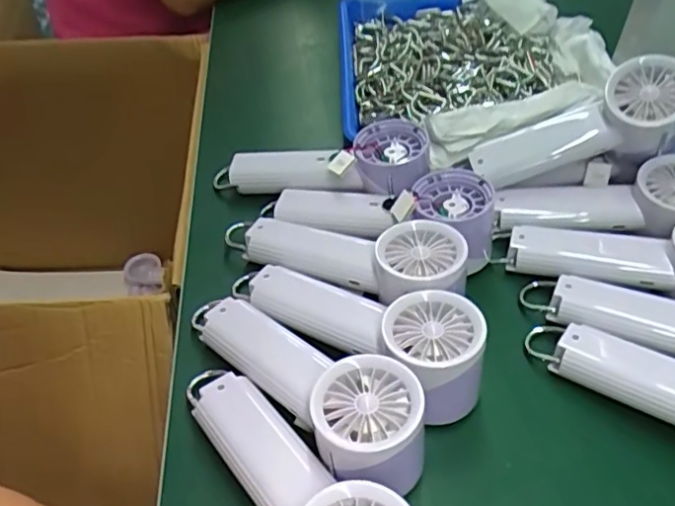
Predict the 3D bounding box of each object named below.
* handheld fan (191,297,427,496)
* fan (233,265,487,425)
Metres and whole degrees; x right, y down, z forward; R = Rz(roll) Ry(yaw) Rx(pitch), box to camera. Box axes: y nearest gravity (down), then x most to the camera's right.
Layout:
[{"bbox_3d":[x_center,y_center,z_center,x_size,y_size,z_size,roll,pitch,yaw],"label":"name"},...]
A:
[{"bbox_3d":[-0.024,0.084,0.381,0.065,0.064,0.200,-36,42,-29],"label":"handheld fan"},{"bbox_3d":[0.006,0.053,0.405,0.200,0.062,0.067,17,48,32],"label":"fan"}]

